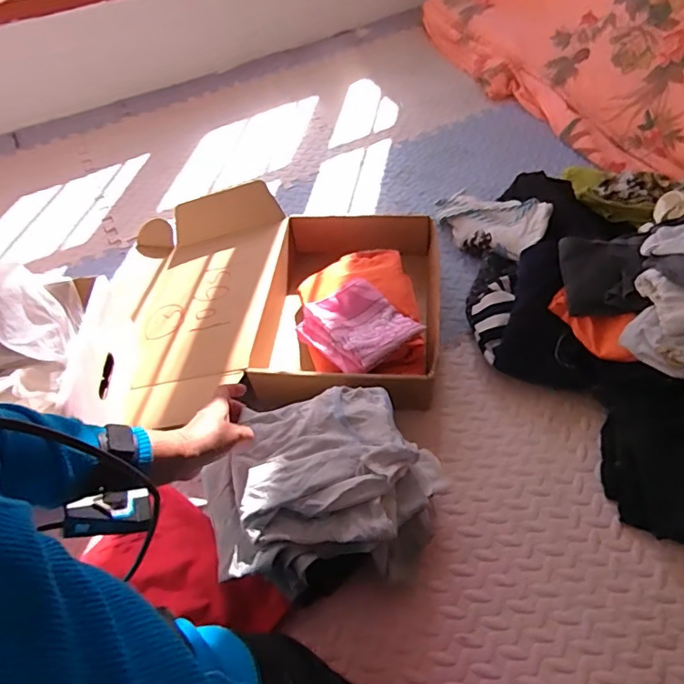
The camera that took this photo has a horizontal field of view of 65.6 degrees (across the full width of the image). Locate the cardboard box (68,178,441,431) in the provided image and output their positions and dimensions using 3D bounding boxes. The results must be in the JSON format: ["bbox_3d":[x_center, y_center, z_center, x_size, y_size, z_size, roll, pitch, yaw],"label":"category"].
[{"bbox_3d":[-0.145,-0.089,0.894,0.580,0.151,0.445,5,52,11],"label":"cardboard box"}]

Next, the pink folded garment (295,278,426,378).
[{"bbox_3d":[0.026,-0.025,0.800,0.142,0.033,0.140,-34,54,-21],"label":"pink folded garment"}]

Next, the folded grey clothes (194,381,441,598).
[{"bbox_3d":[-0.020,0.165,0.634,0.270,0.095,0.221,-11,49,-4],"label":"folded grey clothes"}]

